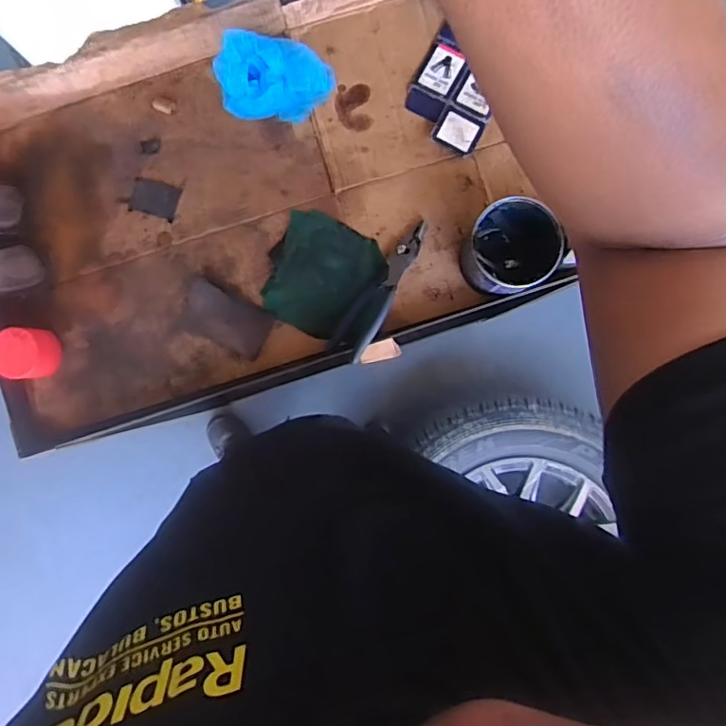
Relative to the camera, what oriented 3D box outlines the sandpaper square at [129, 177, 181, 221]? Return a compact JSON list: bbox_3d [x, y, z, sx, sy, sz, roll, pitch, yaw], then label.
[{"bbox_3d":[-0.275,-0.217,0.719,0.063,0.007,0.044,14,95,0],"label":"sandpaper square"}]

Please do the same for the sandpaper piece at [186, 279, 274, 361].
[{"bbox_3d":[-0.179,-0.056,0.708,0.116,0.018,0.068,30,92,2],"label":"sandpaper piece"}]

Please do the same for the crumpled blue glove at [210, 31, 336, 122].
[{"bbox_3d":[-0.113,-0.360,0.683,0.145,0.057,0.088,3,91,2],"label":"crumpled blue glove"}]

